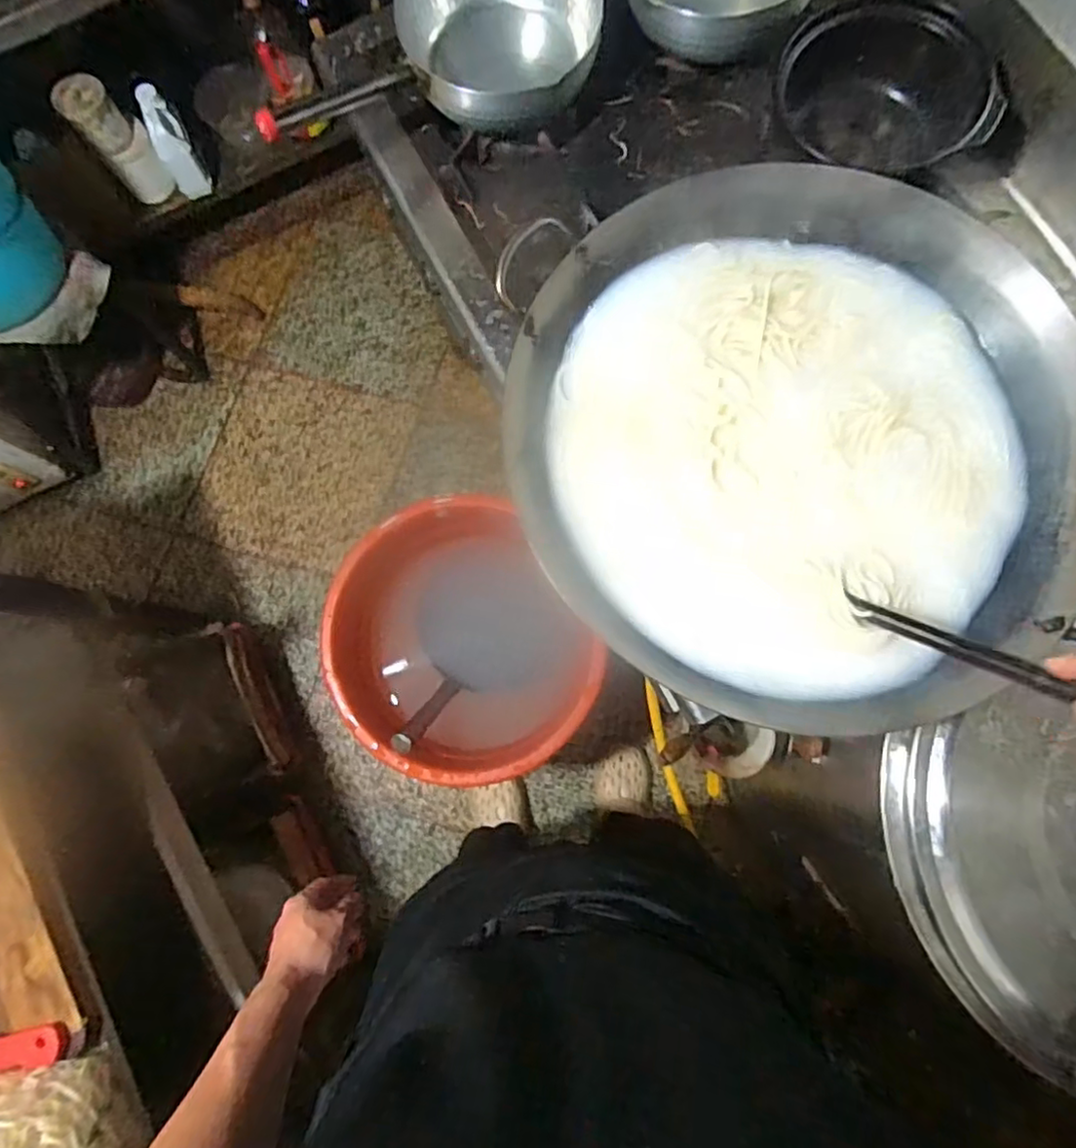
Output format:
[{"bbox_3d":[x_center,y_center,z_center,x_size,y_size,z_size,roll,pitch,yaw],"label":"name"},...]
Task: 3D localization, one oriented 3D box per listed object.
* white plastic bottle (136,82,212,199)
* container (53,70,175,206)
[{"bbox_3d":[-0.791,-0.926,1.388,0.081,0.198,0.063,-35,81,-5],"label":"white plastic bottle"},{"bbox_3d":[-0.862,-0.890,1.323,0.111,0.228,0.104,-40,81,-6],"label":"container"}]

